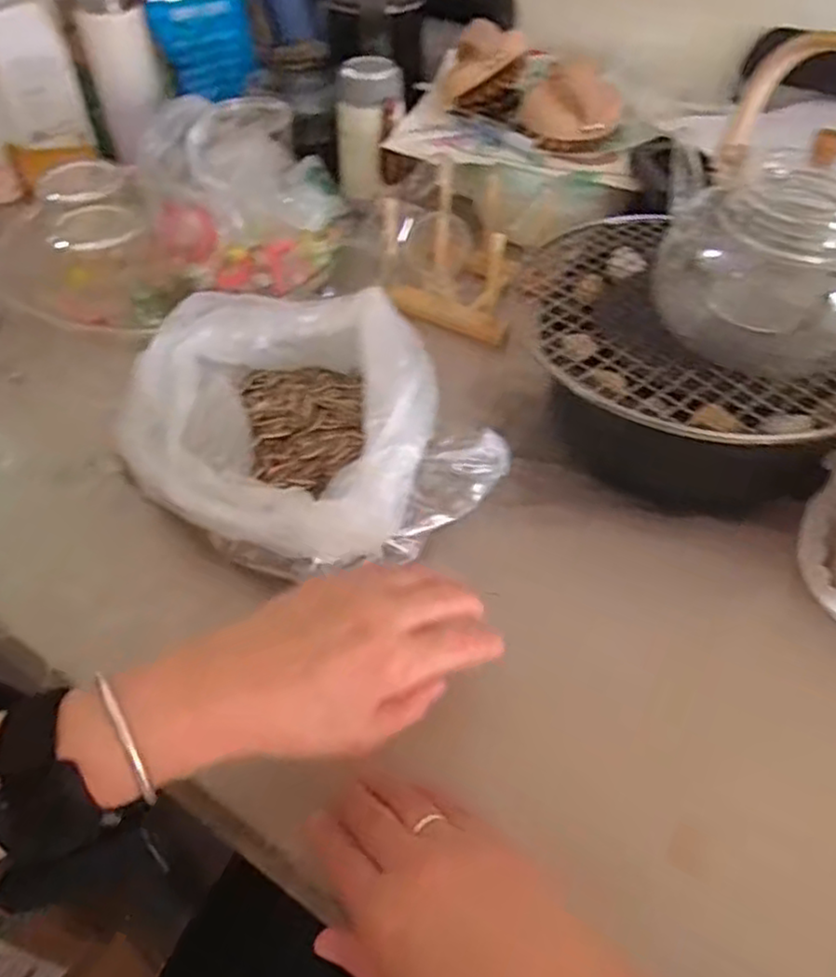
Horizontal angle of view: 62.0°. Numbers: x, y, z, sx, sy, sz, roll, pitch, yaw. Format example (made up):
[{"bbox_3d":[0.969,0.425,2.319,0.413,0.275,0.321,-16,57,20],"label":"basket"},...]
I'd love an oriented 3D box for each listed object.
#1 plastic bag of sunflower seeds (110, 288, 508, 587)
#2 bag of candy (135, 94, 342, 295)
[{"bbox_3d":[-0.079,-0.038,0.478,0.211,0.096,0.209,-27,53,-23],"label":"plastic bag of sunflower seeds"},{"bbox_3d":[-0.160,-0.262,0.627,0.173,0.156,0.098,3,48,2],"label":"bag of candy"}]

